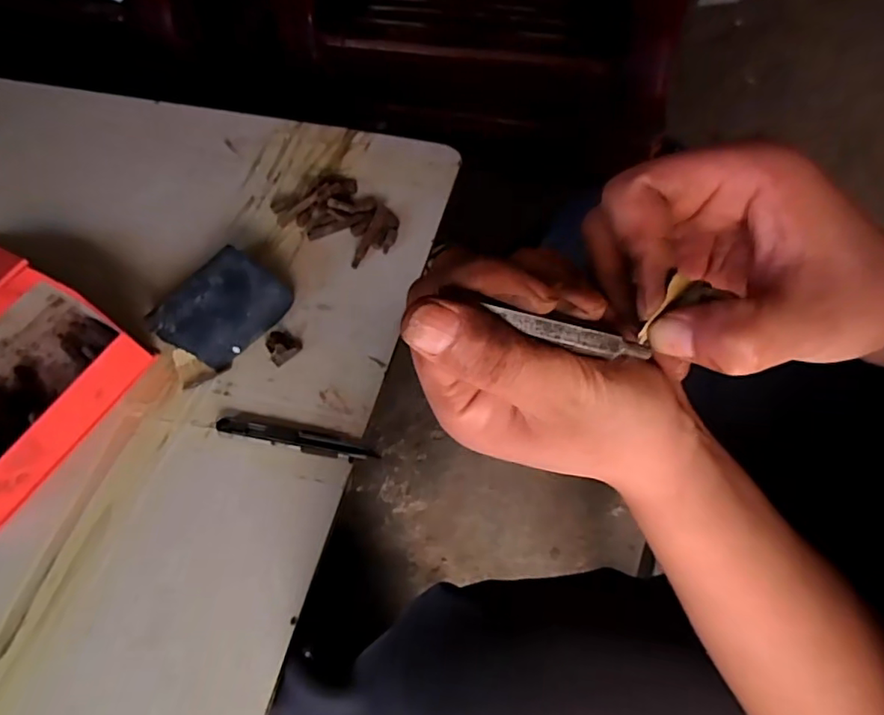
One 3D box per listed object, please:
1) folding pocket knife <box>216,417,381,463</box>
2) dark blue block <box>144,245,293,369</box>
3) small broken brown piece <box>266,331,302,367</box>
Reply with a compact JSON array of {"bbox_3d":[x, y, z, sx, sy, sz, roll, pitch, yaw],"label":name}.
[{"bbox_3d":[-0.128,0.073,0.508,0.144,0.010,0.018,10,64,9],"label":"folding pocket knife"},{"bbox_3d":[-0.212,-0.048,0.551,0.087,0.033,0.110,38,71,20],"label":"dark blue block"},{"bbox_3d":[-0.152,-0.014,0.544,0.031,0.014,0.033,-36,66,-14],"label":"small broken brown piece"}]

